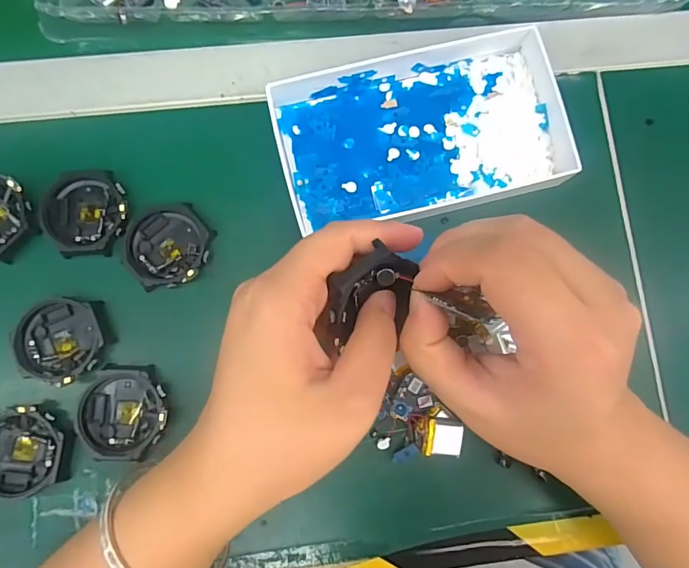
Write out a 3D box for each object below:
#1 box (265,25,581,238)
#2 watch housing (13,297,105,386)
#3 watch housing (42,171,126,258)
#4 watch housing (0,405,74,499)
[{"bbox_3d":[0.046,-0.097,0.279,0.172,0.024,0.104,-13,83,-4],"label":"box"},{"bbox_3d":[-0.168,0.033,0.261,0.048,0.007,0.049,0,82,-2],"label":"watch housing"},{"bbox_3d":[-0.160,-0.044,0.271,0.050,0.007,0.053,-10,82,-3],"label":"watch housing"},{"bbox_3d":[-0.183,0.095,0.251,0.050,0.010,0.048,0,82,-2],"label":"watch housing"}]

